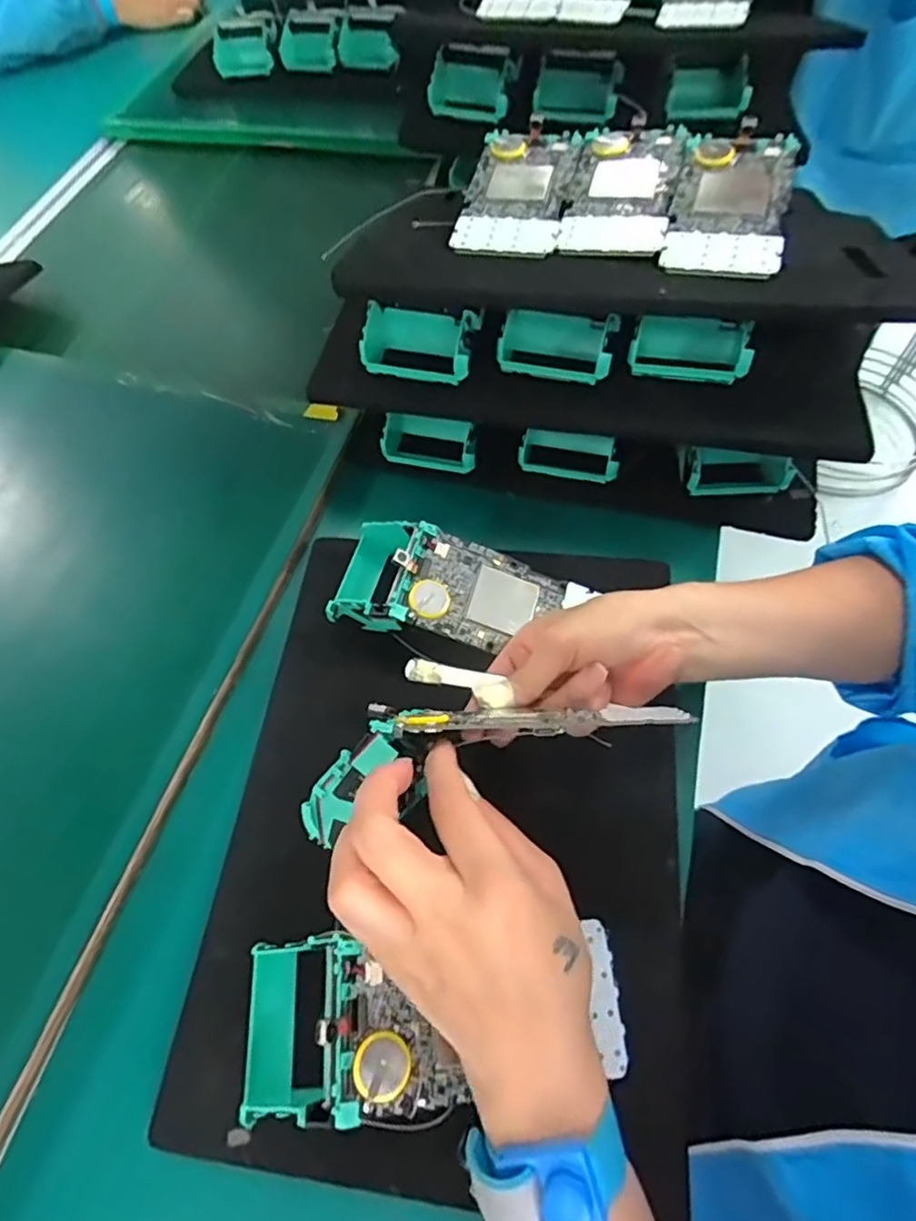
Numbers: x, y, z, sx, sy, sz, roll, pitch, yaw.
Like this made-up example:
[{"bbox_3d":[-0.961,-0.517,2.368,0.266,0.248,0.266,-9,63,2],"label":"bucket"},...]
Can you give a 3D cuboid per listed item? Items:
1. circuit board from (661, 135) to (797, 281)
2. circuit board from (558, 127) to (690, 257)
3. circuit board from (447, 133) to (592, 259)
[{"bbox_3d":[0.168,-0.250,0.378,0.065,0.010,0.127,15,64,12],"label":"circuit board"},{"bbox_3d":[0.108,-0.272,0.397,0.063,0.007,0.128,13,63,11],"label":"circuit board"},{"bbox_3d":[0.041,-0.276,0.407,0.071,0.006,0.133,12,63,11],"label":"circuit board"}]

